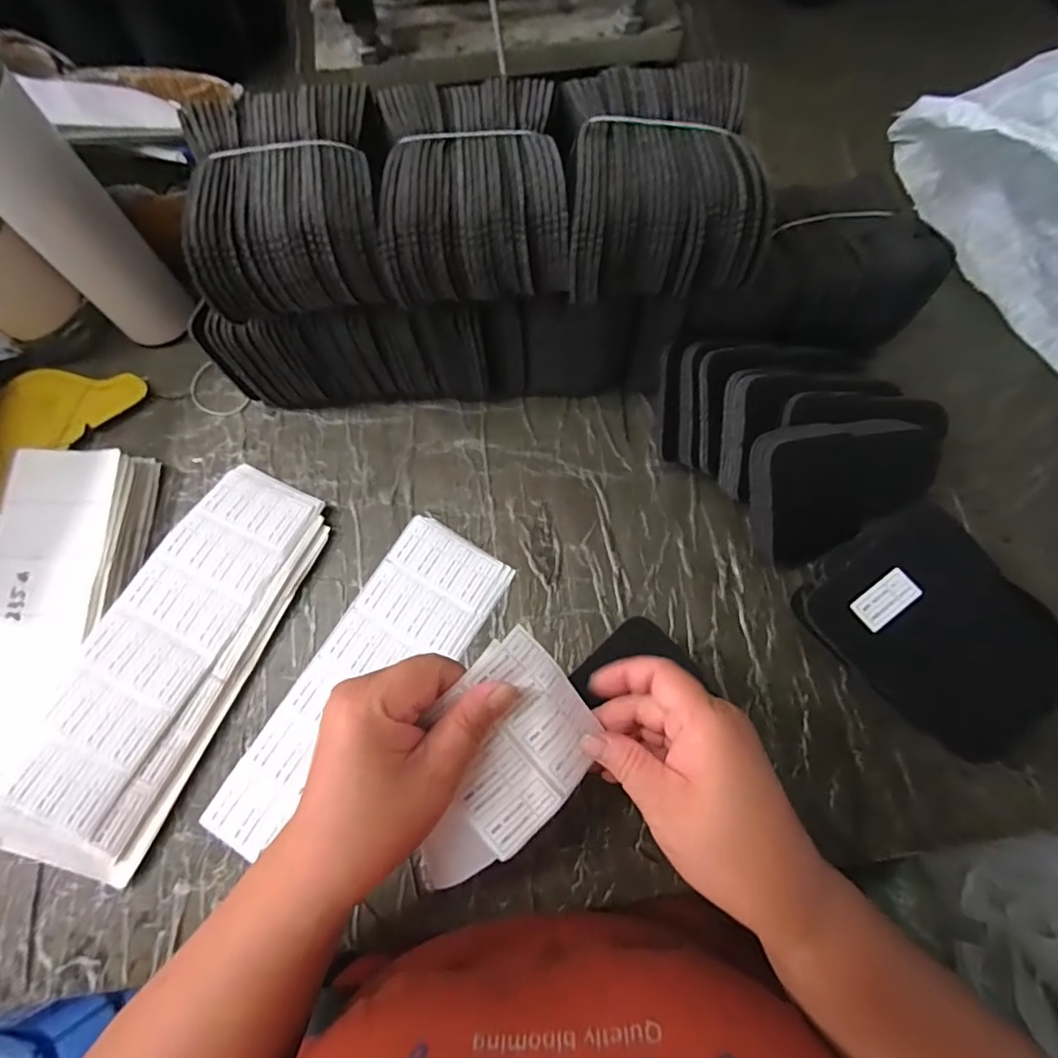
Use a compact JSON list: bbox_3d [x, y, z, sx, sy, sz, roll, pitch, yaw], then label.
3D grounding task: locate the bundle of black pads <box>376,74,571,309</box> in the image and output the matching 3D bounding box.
[{"bbox_3d":[-0.035,-0.219,0.359,0.109,0.055,0.127,-2,72,0],"label":"bundle of black pads"}]

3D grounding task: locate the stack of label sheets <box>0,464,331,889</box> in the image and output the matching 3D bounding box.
[{"bbox_3d":[-0.252,0.083,0.393,0.104,0.031,0.277,23,74,8],"label":"stack of label sheets"}]

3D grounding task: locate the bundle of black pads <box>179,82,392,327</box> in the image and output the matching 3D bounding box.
[{"bbox_3d":[-0.149,-0.210,0.359,0.117,0.058,0.127,-8,72,-2],"label":"bundle of black pads"}]

